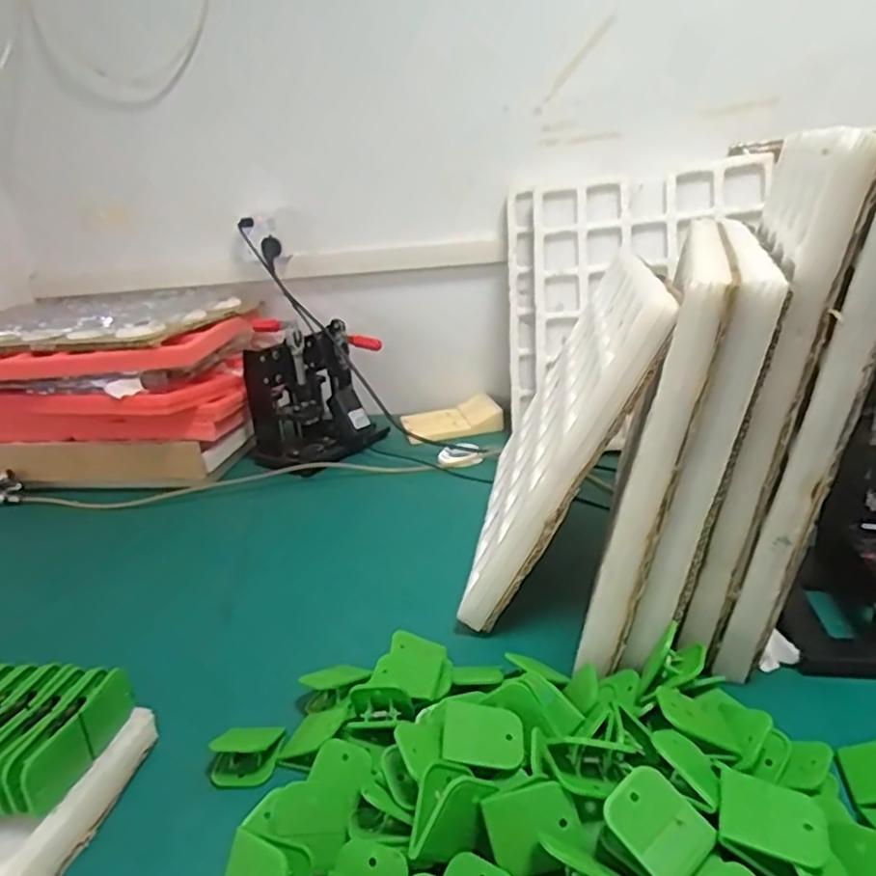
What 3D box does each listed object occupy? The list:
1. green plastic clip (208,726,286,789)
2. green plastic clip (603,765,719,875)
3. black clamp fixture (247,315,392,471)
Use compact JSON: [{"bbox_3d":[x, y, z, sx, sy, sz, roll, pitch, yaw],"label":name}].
[{"bbox_3d":[-0.151,0.248,0.536,0.050,0.029,0.039,-5,20,3],"label":"green plastic clip"},{"bbox_3d":[0.125,0.225,0.392,0.047,0.016,0.055,-27,51,-28],"label":"green plastic clip"},{"bbox_3d":[-0.203,-0.072,1.124,0.212,0.202,0.112,-16,22,-25],"label":"black clamp fixture"}]

